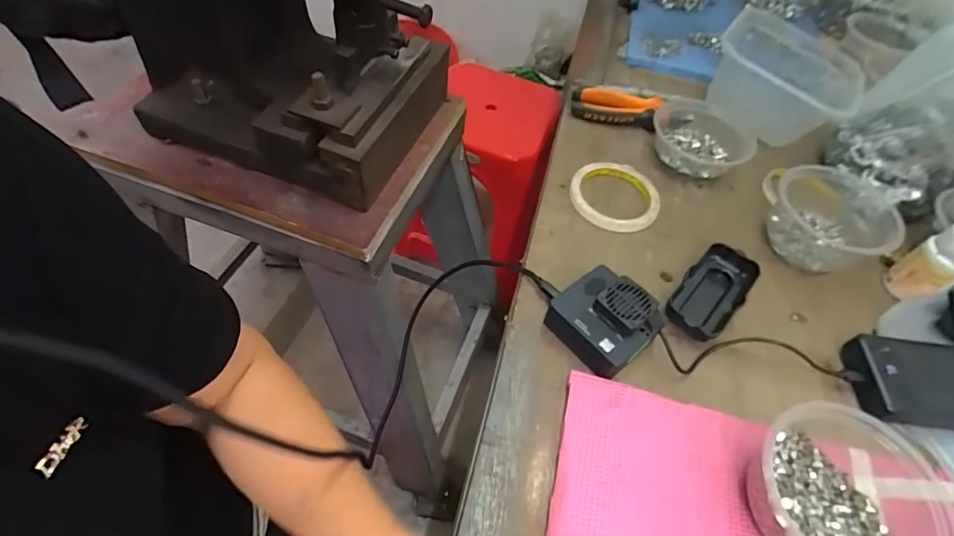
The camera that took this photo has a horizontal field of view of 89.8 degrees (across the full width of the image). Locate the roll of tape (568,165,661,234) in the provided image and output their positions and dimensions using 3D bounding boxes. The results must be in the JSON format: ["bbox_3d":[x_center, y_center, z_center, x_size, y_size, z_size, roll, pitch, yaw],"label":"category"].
[{"bbox_3d":[0.152,-0.080,0.527,0.096,0.012,0.094,2,53,-3],"label":"roll of tape"}]

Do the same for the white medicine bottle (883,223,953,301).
[{"bbox_3d":[0.441,-0.005,0.458,0.047,0.074,0.045,-24,58,-21],"label":"white medicine bottle"}]

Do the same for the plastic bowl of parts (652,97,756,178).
[{"bbox_3d":[0.270,-0.158,0.581,0.113,0.040,0.114,2,53,-3],"label":"plastic bowl of parts"}]

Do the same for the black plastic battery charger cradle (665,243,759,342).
[{"bbox_3d":[0.221,0.023,0.451,0.054,0.022,0.105,33,57,19],"label":"black plastic battery charger cradle"}]

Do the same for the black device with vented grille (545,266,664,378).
[{"bbox_3d":[0.108,0.043,0.410,0.076,0.040,0.078,-28,60,-23],"label":"black device with vented grille"}]

